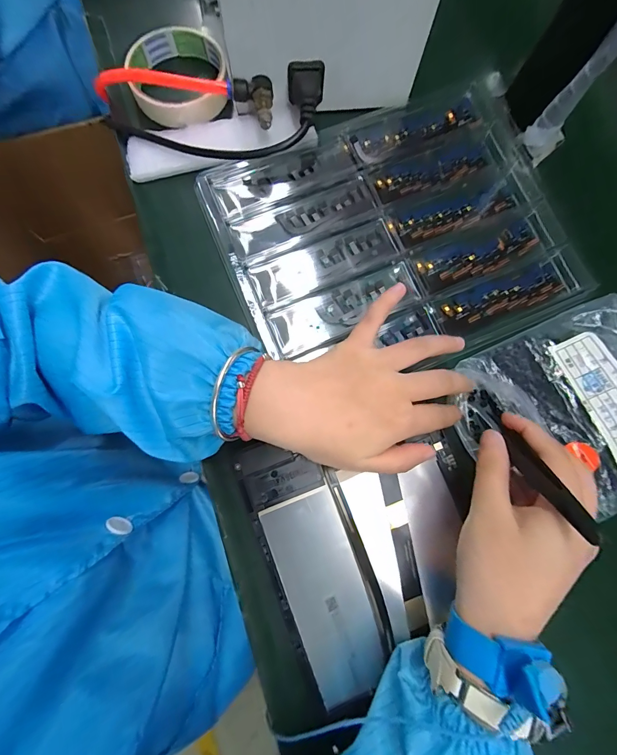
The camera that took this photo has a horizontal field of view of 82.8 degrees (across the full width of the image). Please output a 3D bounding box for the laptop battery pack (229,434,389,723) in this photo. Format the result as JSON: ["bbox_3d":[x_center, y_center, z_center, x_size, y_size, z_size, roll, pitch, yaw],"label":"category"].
[{"bbox_3d":[0.002,0.124,0.237,0.056,0.009,0.171,-21,79,-5],"label":"laptop battery pack"}]

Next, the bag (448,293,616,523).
[{"bbox_3d":[0.204,0.026,0.260,0.162,0.029,0.141,-24,80,-6],"label":"bag"}]

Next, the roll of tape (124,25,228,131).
[{"bbox_3d":[-0.114,-0.260,0.301,0.082,0.019,0.083,1,79,-4],"label":"roll of tape"}]

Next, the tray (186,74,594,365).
[{"bbox_3d":[0.077,-0.119,0.293,0.284,0.018,0.219,-22,79,-6],"label":"tray"}]

